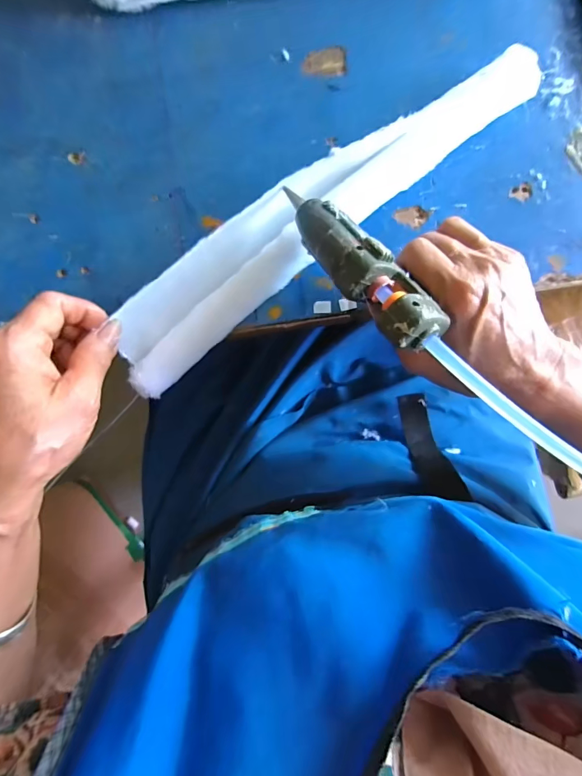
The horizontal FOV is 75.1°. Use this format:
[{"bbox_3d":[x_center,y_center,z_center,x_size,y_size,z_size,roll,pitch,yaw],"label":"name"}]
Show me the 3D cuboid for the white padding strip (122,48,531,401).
[{"bbox_3d":[0.020,-0.117,0.256,0.323,0.023,0.059,-37,96,-1],"label":"white padding strip"}]

